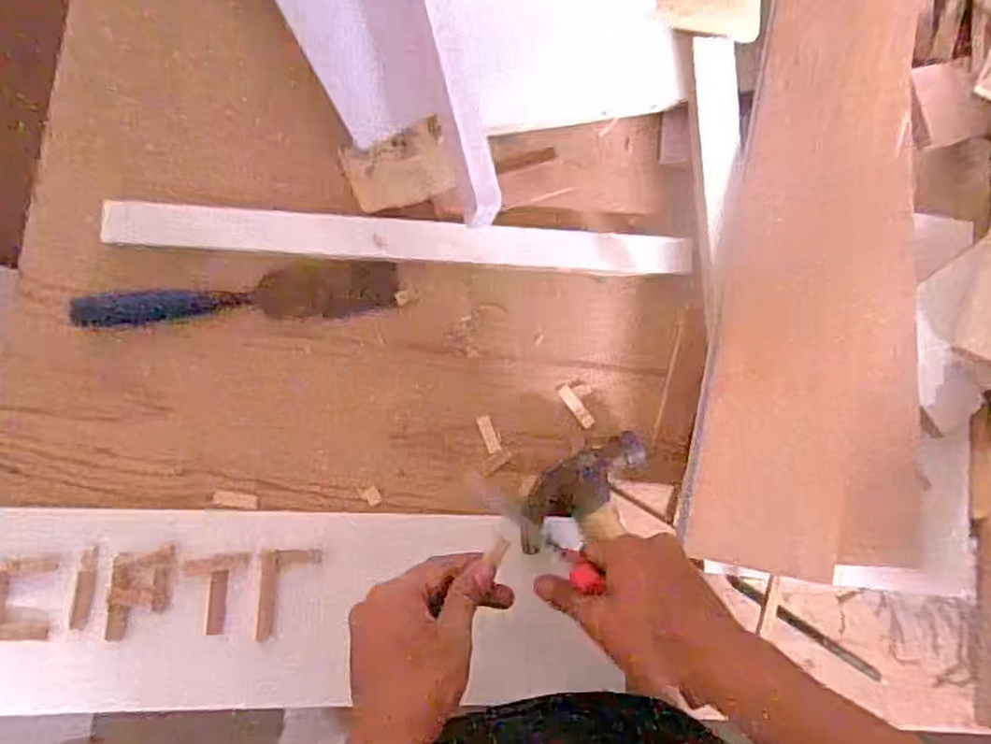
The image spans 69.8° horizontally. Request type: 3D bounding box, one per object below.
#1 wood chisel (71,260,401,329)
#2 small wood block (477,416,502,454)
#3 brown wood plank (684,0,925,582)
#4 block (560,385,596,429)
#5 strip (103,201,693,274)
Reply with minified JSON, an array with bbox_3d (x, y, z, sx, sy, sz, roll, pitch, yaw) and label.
[{"bbox_3d":[-0.203,-0.063,0.575,0.246,0.029,0.043,-6,84,-8],"label":"wood chisel"},{"bbox_3d":[-0.005,0.053,0.607,0.012,0.004,0.033,-20,86,-9],"label":"small wood block"},{"bbox_3d":[0.307,-0.156,0.623,0.187,0.026,0.652,10,86,2],"label":"brown wood plank"},{"bbox_3d":[0.071,0.030,0.615,0.011,0.004,0.041,-37,89,-10],"label":"block"},{"bbox_3d":[-0.072,-0.112,0.598,0.481,0.013,0.037,2,83,-7],"label":"strip"}]

